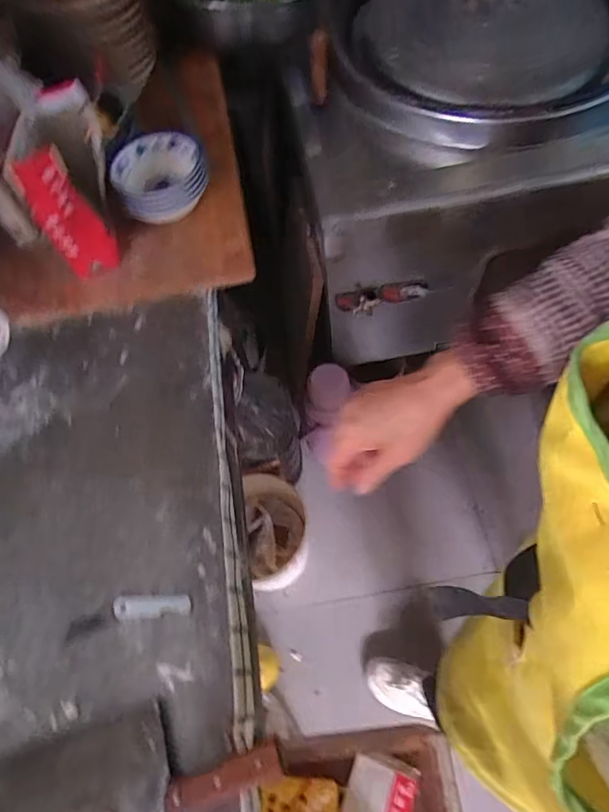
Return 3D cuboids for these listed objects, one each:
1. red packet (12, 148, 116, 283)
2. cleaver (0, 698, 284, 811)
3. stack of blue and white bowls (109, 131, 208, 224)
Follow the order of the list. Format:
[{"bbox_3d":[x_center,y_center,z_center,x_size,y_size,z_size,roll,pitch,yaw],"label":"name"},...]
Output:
[{"bbox_3d":[-0.326,-0.264,0.677,0.083,0.181,0.034,-33,63,-12],"label":"red packet"},{"bbox_3d":[-0.177,0.347,0.457,0.293,0.035,0.099,-18,61,-4],"label":"cleaver"},{"bbox_3d":[-0.232,-0.372,0.769,0.145,0.067,0.156,-13,61,-1],"label":"stack of blue and white bowls"}]

